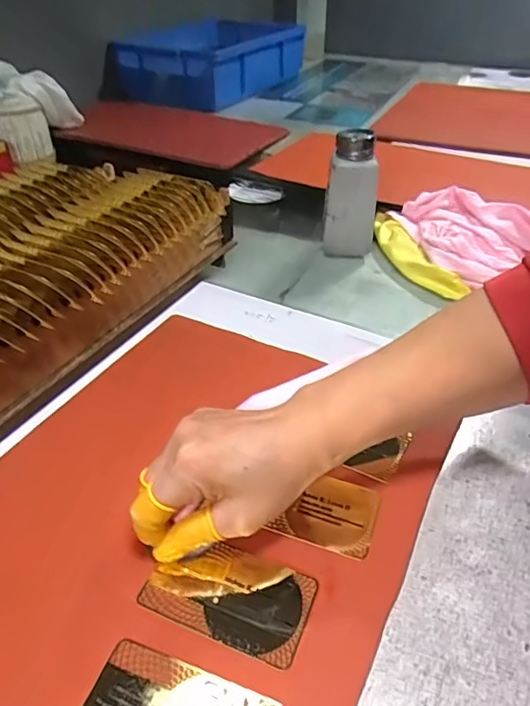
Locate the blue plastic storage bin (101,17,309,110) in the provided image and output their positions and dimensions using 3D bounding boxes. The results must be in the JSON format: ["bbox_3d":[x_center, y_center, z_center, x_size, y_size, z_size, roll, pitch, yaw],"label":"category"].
[{"bbox_3d":[-0.097,-0.630,1.098,0.271,0.104,0.399,19,43,21],"label":"blue plastic storage bin"}]

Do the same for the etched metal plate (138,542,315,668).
[{"bbox_3d":[-0.018,0.127,0.276,0.083,0.004,0.049,15,42,17],"label":"etched metal plate"}]

